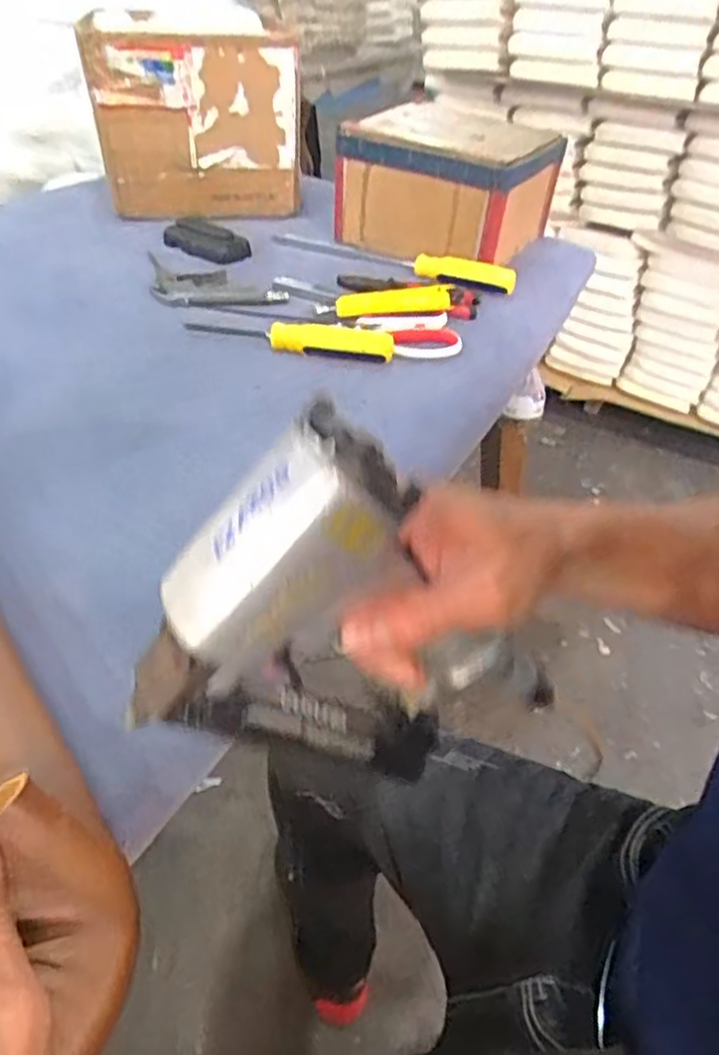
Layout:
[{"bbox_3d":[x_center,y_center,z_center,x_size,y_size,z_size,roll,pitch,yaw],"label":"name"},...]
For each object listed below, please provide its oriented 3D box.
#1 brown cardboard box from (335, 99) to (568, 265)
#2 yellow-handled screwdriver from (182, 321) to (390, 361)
[{"bbox_3d":[0.105,-0.416,0.839,0.212,0.123,0.190,22,44,20],"label":"brown cardboard box"},{"bbox_3d":[-0.064,-0.179,0.644,0.186,0.022,0.031,8,41,4],"label":"yellow-handled screwdriver"}]

